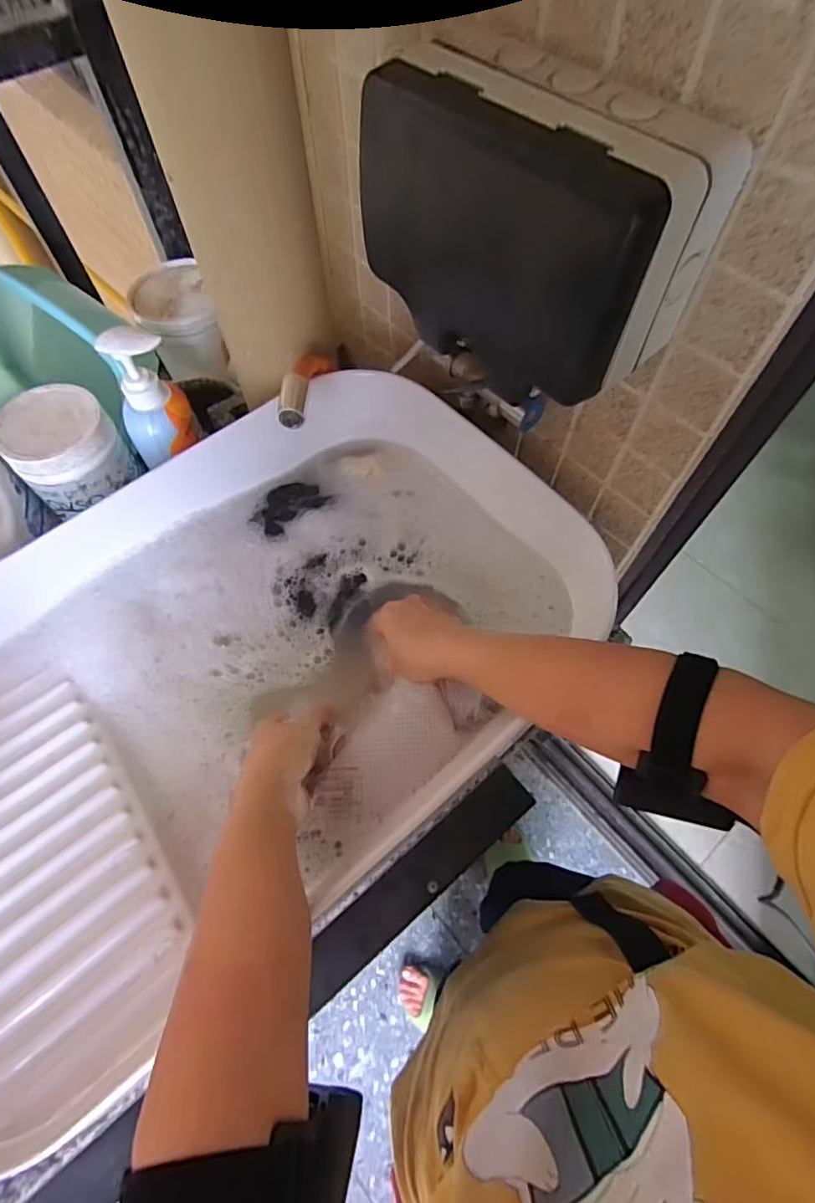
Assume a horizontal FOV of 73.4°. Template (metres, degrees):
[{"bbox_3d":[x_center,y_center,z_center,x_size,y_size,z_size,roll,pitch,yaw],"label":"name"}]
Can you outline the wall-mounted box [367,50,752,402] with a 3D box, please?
[{"bbox_3d":[0.073,-0.229,0.334,0.091,0.123,0.193,-41,69,-18],"label":"wall-mounted box"}]

